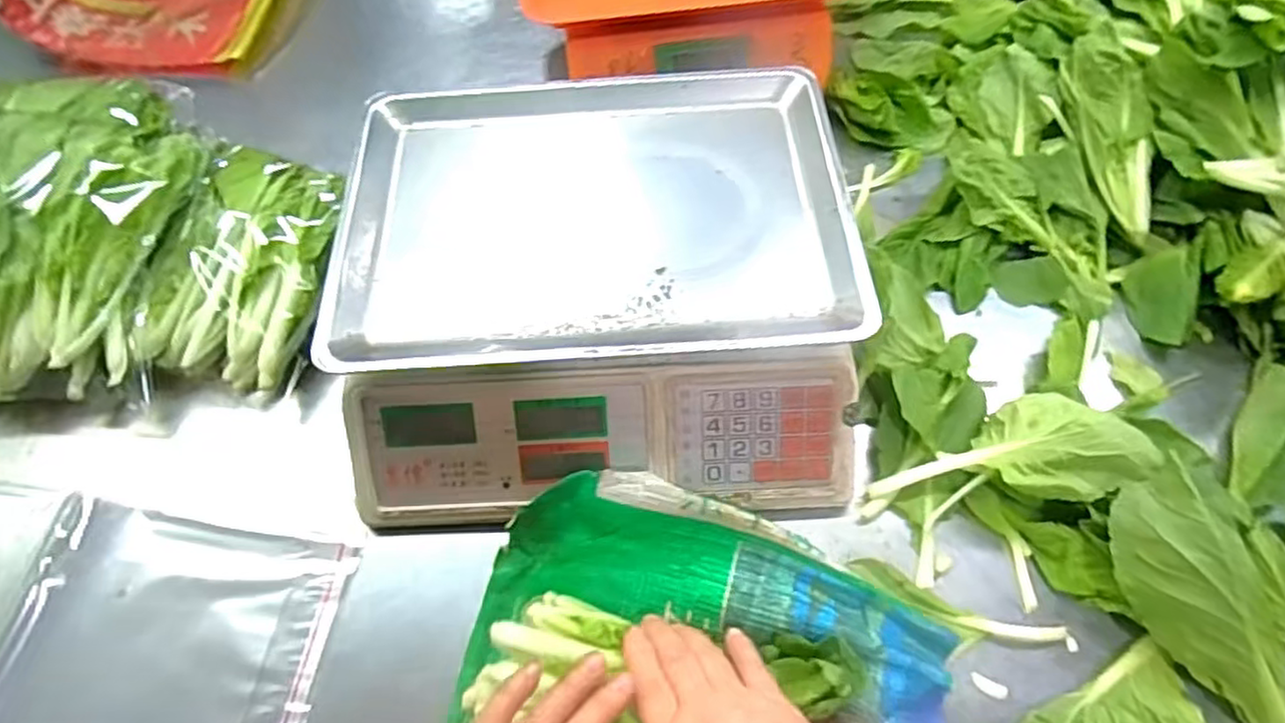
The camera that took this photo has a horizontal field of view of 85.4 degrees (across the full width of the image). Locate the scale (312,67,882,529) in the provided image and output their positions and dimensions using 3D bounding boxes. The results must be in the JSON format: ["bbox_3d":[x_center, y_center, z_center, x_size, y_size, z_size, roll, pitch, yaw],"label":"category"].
[{"bbox_3d":[-0.031,-0.054,0.504,0.334,0.112,0.305,-4,60,-1],"label":"scale"}]

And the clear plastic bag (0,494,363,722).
[{"bbox_3d":[-0.303,0.209,0.418,0.193,0.031,0.230,5,61,5],"label":"clear plastic bag"}]

